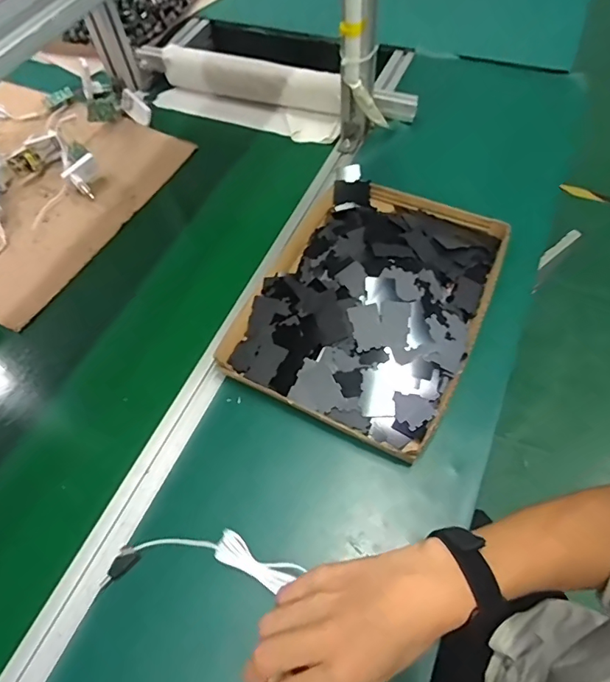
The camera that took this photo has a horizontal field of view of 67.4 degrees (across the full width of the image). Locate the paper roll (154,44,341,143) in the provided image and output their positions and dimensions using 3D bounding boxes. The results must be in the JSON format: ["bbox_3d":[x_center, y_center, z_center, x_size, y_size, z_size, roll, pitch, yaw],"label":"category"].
[{"bbox_3d":[-0.101,-0.434,0.804,0.382,0.069,0.112,26,65,17],"label":"paper roll"}]

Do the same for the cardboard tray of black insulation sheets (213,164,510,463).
[{"bbox_3d":[0.080,-0.065,0.557,0.265,0.048,0.350,23,64,16],"label":"cardboard tray of black insulation sheets"}]

